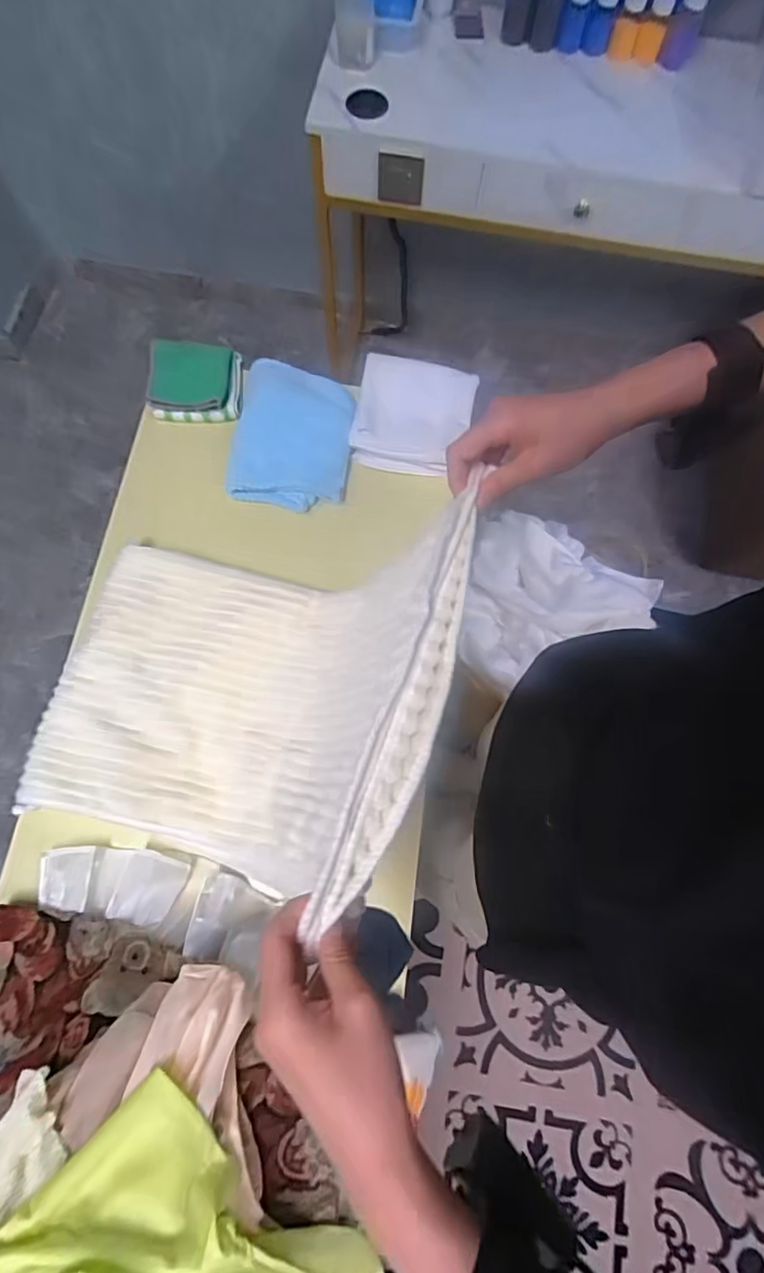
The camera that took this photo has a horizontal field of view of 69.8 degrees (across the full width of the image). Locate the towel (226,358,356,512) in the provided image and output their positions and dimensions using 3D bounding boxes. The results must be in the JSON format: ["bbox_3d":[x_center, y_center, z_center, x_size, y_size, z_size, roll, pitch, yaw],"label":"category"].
[{"bbox_3d":[-0.134,-0.309,0.830,0.172,0.047,0.230,5,74,1],"label":"towel"}]

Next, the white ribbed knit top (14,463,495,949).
[{"bbox_3d":[-0.176,0.033,0.546,0.444,0.344,0.346,12,72,2],"label":"white ribbed knit top"}]

